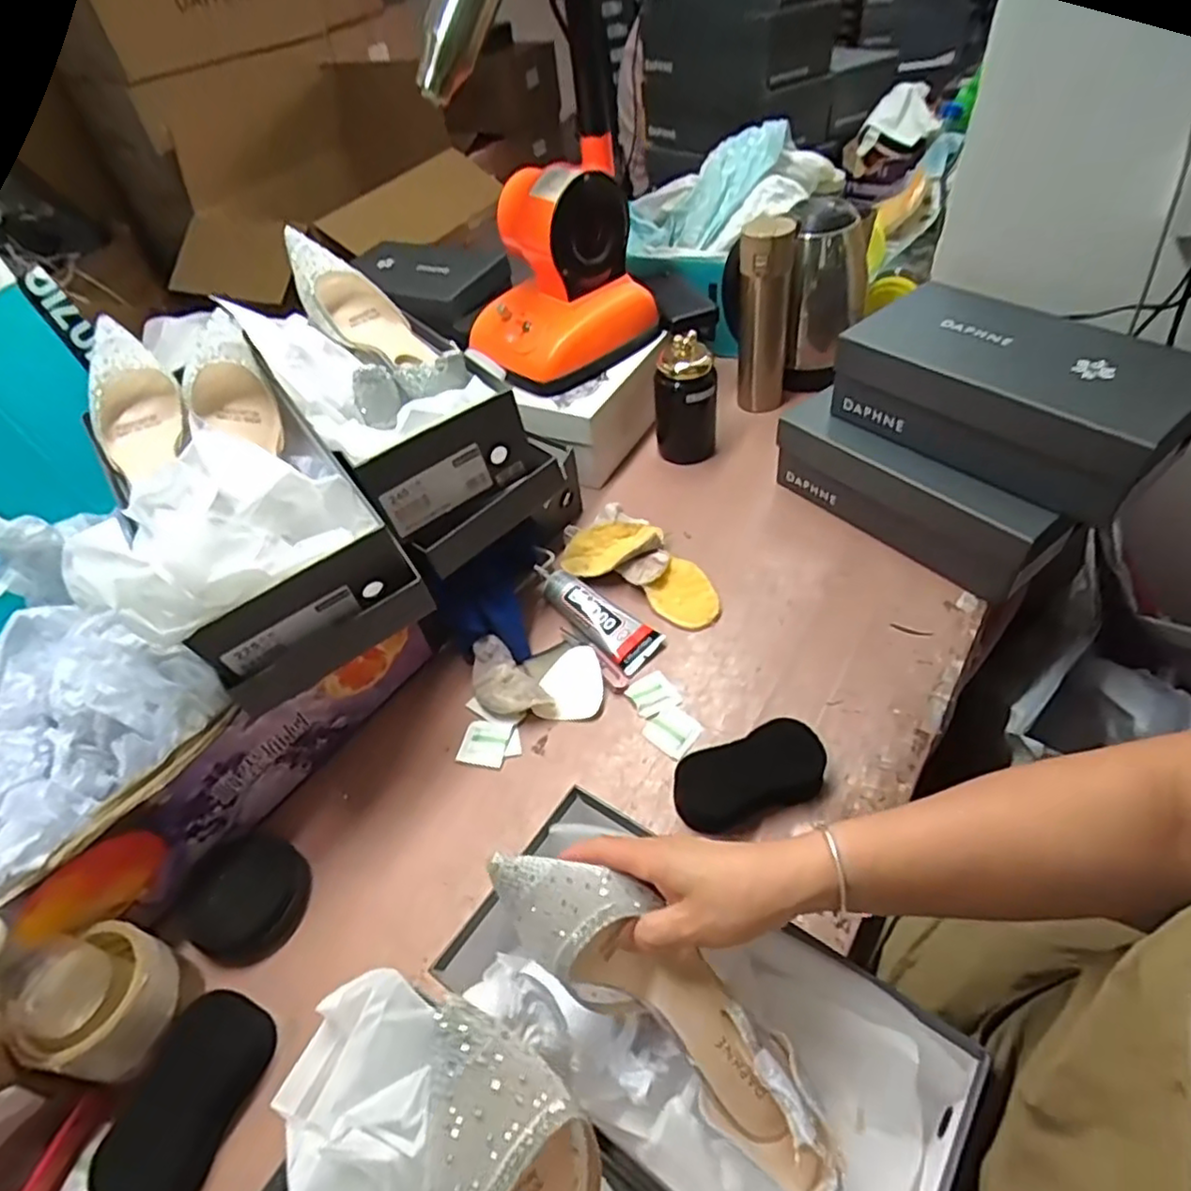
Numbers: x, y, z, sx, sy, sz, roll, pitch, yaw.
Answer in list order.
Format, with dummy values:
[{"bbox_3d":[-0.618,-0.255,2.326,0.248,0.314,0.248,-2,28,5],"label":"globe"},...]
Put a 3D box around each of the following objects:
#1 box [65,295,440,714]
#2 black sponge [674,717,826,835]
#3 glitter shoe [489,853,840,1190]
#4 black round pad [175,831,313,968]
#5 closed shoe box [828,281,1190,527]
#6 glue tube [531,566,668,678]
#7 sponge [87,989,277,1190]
[{"bbox_3d":[-0.301,-0.086,0.567,0.188,0.159,0.304,-29,50,-18],"label":"box"},{"bbox_3d":[0.131,0.156,0.586,0.130,0.037,0.067,-14,47,-3],"label":"black sponge"},{"bbox_3d":[0.035,0.230,0.399,0.230,0.079,0.064,41,61,7],"label":"glitter shoe"},{"bbox_3d":[-0.292,0.245,0.561,0.109,0.032,0.094,22,54,25],"label":"black round pad"},{"bbox_3d":[0.412,-0.206,0.675,0.166,0.098,0.294,-35,52,-22],"label":"closed shoe box"},{"bbox_3d":[-0.006,0.017,0.724,0.165,0.025,0.054,30,58,31],"label":"glue tube"},{"bbox_3d":[-0.281,0.348,0.470,0.061,0.033,0.123,10,50,17],"label":"sponge"}]

